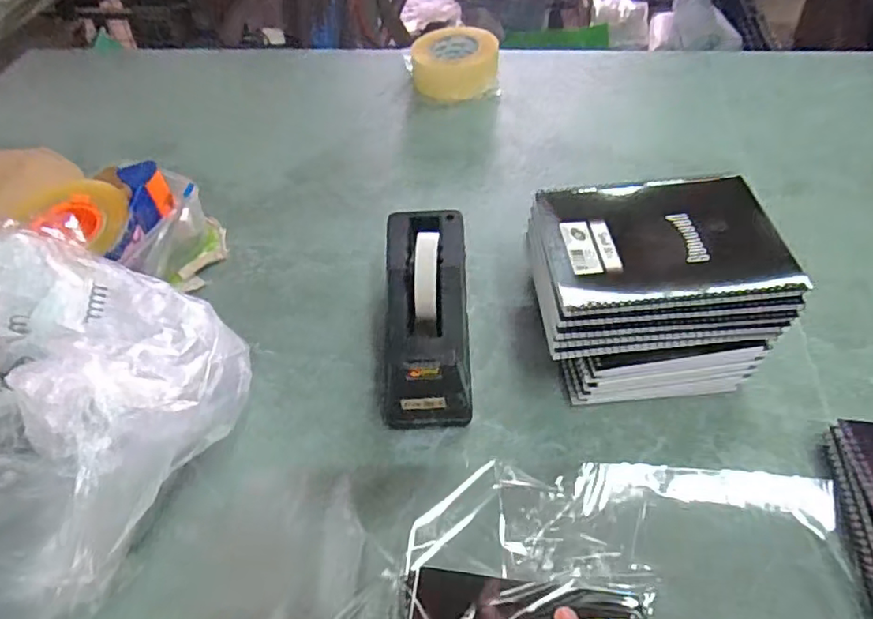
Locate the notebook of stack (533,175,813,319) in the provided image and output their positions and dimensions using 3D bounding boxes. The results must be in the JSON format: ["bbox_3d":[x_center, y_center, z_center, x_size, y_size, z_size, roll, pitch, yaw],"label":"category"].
[{"bbox_3d":[0.198,-0.066,0.531,0.202,0.012,0.152,-5,51,0],"label":"notebook of stack"}]

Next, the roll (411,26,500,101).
[{"bbox_3d":[0.030,-0.384,0.944,0.131,0.057,0.131,-2,51,3],"label":"roll"}]

